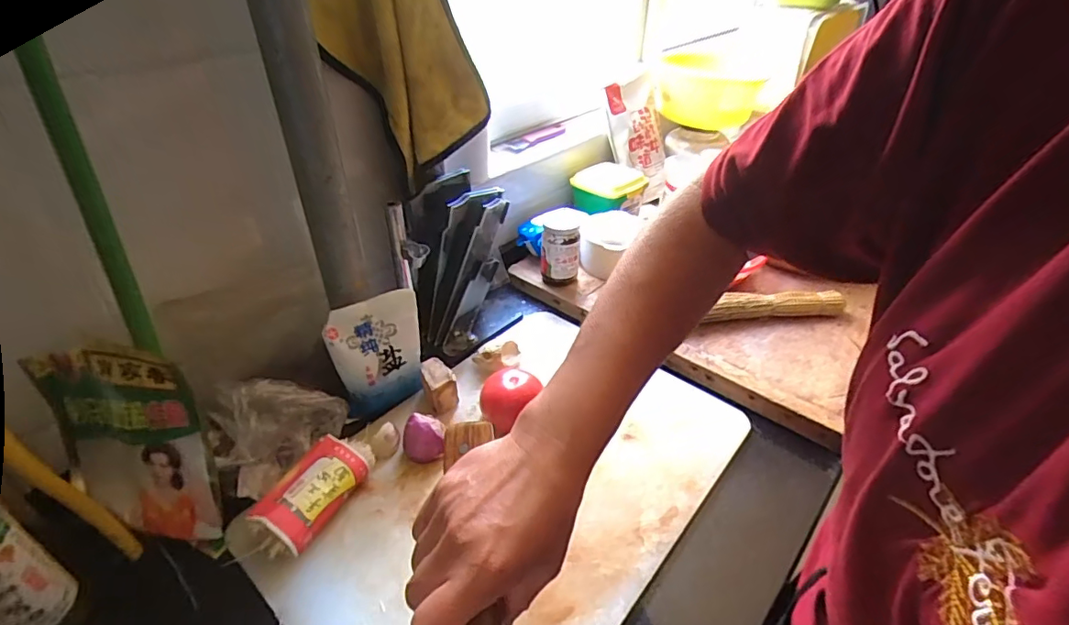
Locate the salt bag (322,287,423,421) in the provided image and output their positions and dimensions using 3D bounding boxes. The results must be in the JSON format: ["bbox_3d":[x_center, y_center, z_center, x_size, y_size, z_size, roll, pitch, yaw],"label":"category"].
[{"bbox_3d":[-0.185,0.054,0.636,0.105,0.145,0.041,-20,42,-26],"label":"salt bag"}]

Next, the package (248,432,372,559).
[{"bbox_3d":[-0.220,0.176,0.526,0.062,0.042,0.135,14,39,17],"label":"package"}]

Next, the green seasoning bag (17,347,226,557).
[{"bbox_3d":[-0.382,0.131,0.496,0.162,0.204,0.024,4,18,12],"label":"green seasoning bag"}]

